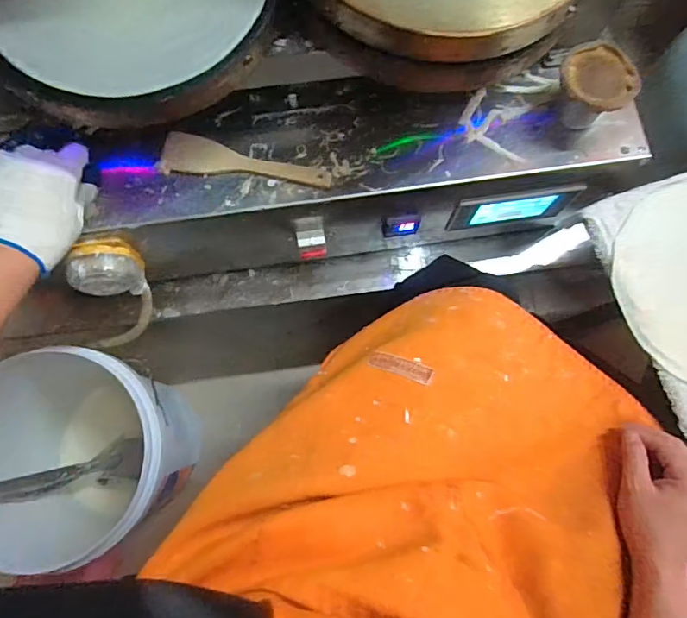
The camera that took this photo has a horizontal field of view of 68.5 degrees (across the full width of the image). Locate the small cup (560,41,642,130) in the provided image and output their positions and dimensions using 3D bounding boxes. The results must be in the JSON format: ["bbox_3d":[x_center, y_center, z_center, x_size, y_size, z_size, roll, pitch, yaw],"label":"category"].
[{"bbox_3d":[0.291,-0.255,0.602,0.080,0.075,0.084,0,77,-1],"label":"small cup"}]

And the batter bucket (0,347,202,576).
[{"bbox_3d":[-0.420,0.229,0.861,0.296,0.329,0.275,0,77,-1],"label":"batter bucket"}]

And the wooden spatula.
[{"bbox_3d":[-0.114,-0.177,0.604,0.198,0.010,0.046,6,77,0],"label":"wooden spatula"}]

